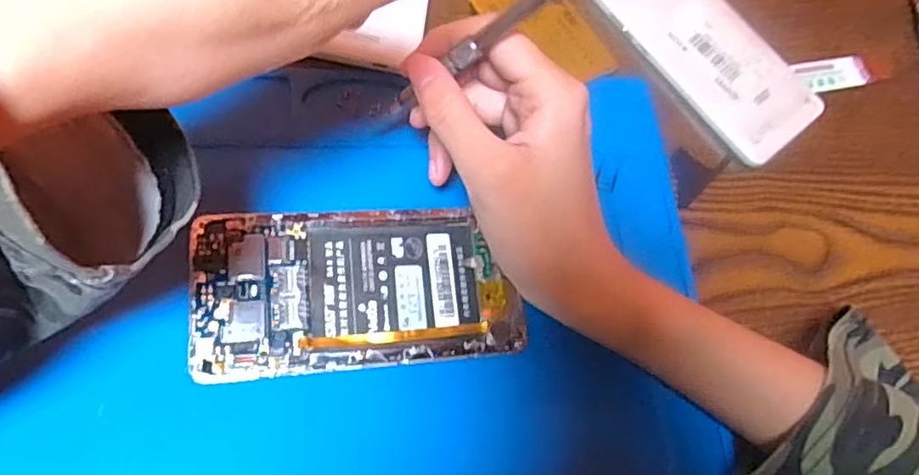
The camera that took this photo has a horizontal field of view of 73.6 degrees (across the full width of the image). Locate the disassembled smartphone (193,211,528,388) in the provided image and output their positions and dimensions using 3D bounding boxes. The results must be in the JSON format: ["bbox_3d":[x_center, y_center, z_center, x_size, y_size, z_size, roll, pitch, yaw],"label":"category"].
[{"bbox_3d":[-0.043,0.021,0.269,0.138,0.004,0.070,-2,71,-15],"label":"disassembled smartphone"}]

